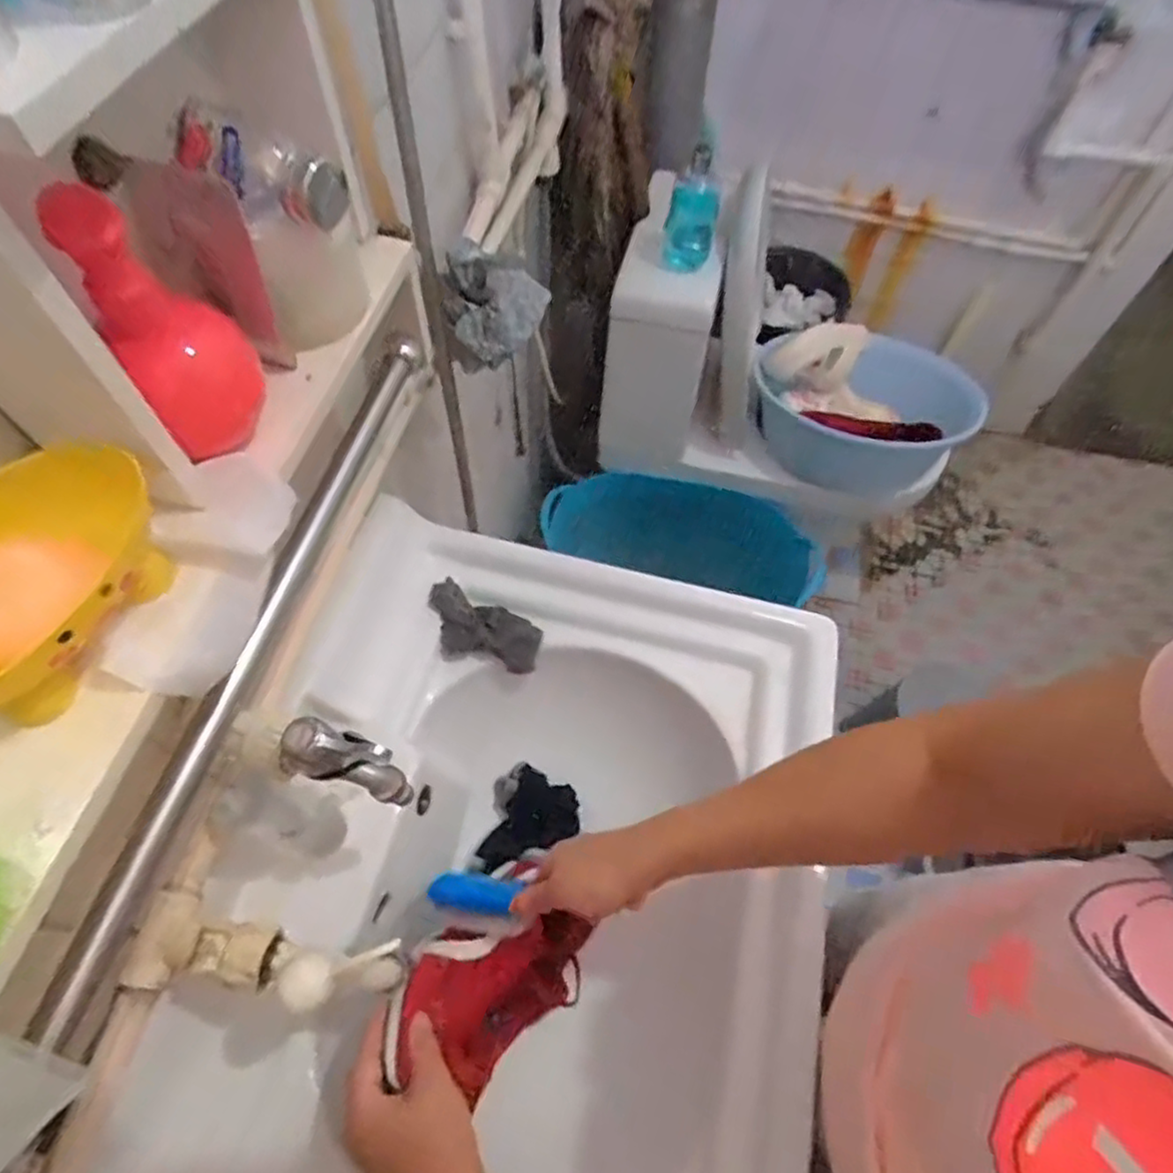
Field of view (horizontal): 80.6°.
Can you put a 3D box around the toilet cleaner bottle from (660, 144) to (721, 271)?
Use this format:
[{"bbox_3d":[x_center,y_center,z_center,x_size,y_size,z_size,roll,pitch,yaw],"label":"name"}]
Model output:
[{"bbox_3d":[0.149,-0.523,0.970,0.072,0.154,0.055,12,61,5],"label":"toilet cleaner bottle"}]

